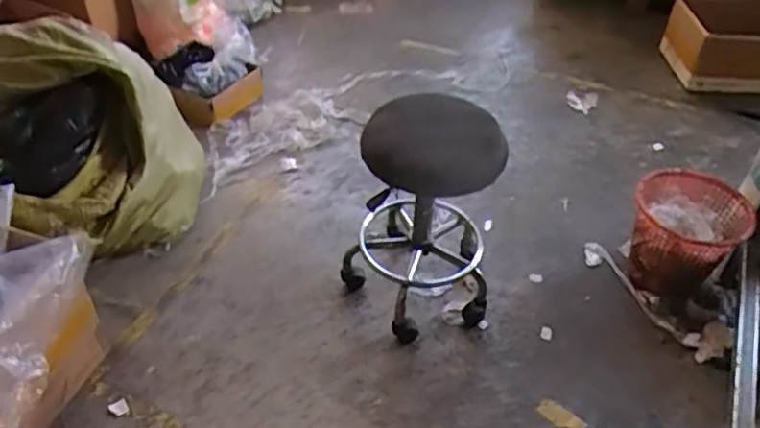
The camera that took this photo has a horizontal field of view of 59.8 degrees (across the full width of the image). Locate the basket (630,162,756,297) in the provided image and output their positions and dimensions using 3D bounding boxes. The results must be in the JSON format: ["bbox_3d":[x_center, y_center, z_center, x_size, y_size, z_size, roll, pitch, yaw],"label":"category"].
[{"bbox_3d":[0.787,0.055,1.731,0.274,0.221,0.291,2,42,-2],"label":"basket"}]

